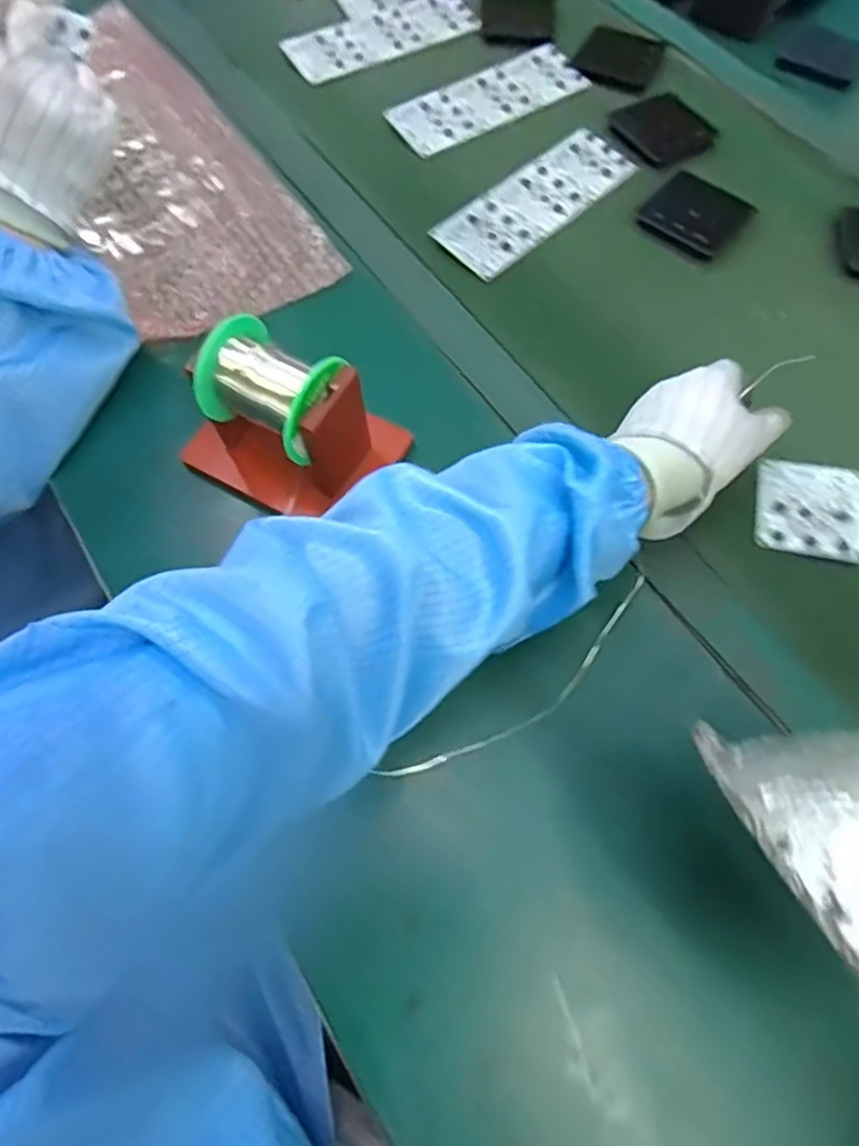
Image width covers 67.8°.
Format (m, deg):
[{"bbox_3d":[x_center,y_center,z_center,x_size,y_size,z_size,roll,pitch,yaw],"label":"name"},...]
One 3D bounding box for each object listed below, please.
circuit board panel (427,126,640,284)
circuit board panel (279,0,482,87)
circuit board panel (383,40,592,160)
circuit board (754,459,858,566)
[{"bbox_3d":[0.100,-0.338,0.578,0.211,0.008,0.070,-42,81,-18],"label":"circuit board panel"},{"bbox_3d":[-0.050,-0.576,0.684,0.215,0.006,0.085,-31,68,-14],"label":"circuit board panel"},{"bbox_3d":[0.060,-0.475,0.641,0.216,0.004,0.076,-34,76,-16],"label":"circuit board panel"},{"bbox_3d":[0.265,-0.046,0.443,0.068,0.010,0.073,13,67,4],"label":"circuit board"}]

